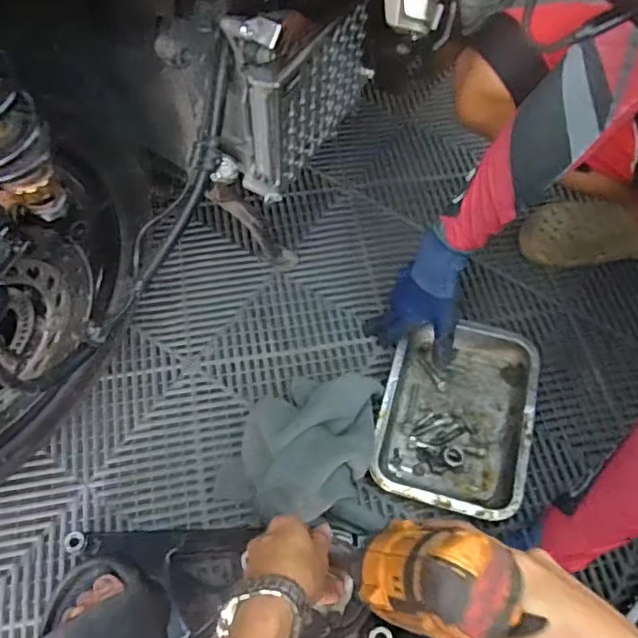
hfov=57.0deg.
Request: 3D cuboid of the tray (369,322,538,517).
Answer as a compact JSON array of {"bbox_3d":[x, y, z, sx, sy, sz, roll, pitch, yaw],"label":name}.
[{"bbox_3d":[0.179,0.122,0.771,0.188,0.044,0.258,16,60,6],"label":"tray"}]

